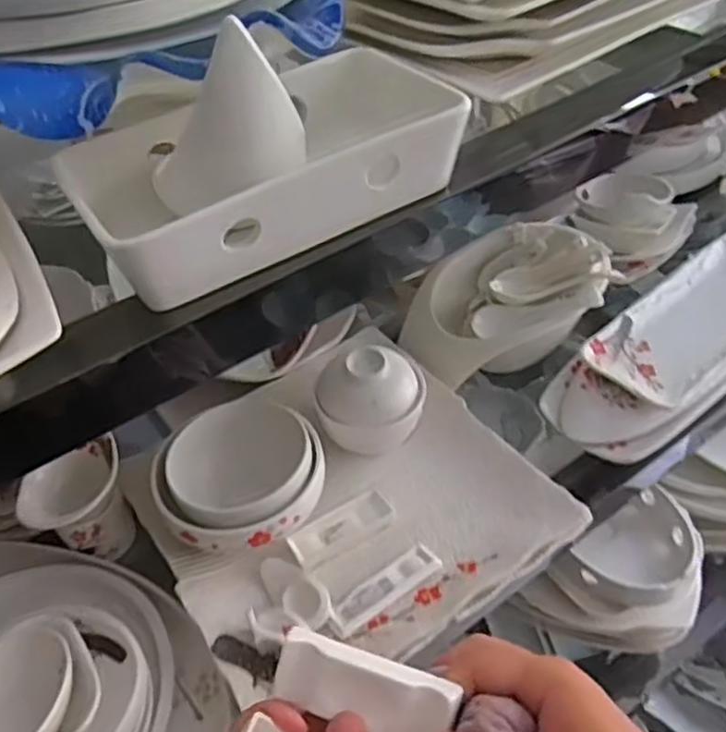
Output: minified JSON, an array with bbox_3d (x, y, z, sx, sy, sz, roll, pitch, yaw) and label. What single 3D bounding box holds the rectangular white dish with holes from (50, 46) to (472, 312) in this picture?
[{"bbox_3d":[-0.058,-0.130,0.468,0.250,0.057,0.129,-28,48,-21],"label":"rectangular white dish with holes"}]

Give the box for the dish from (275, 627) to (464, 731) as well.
[{"bbox_3d":[0.001,0.168,0.376,0.094,0.018,0.037,11,86,18],"label":"dish"}]

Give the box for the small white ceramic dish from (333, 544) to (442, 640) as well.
[{"bbox_3d":[0.019,0.189,0.608,0.104,0.012,0.029,-29,49,-22],"label":"small white ceramic dish"}]

